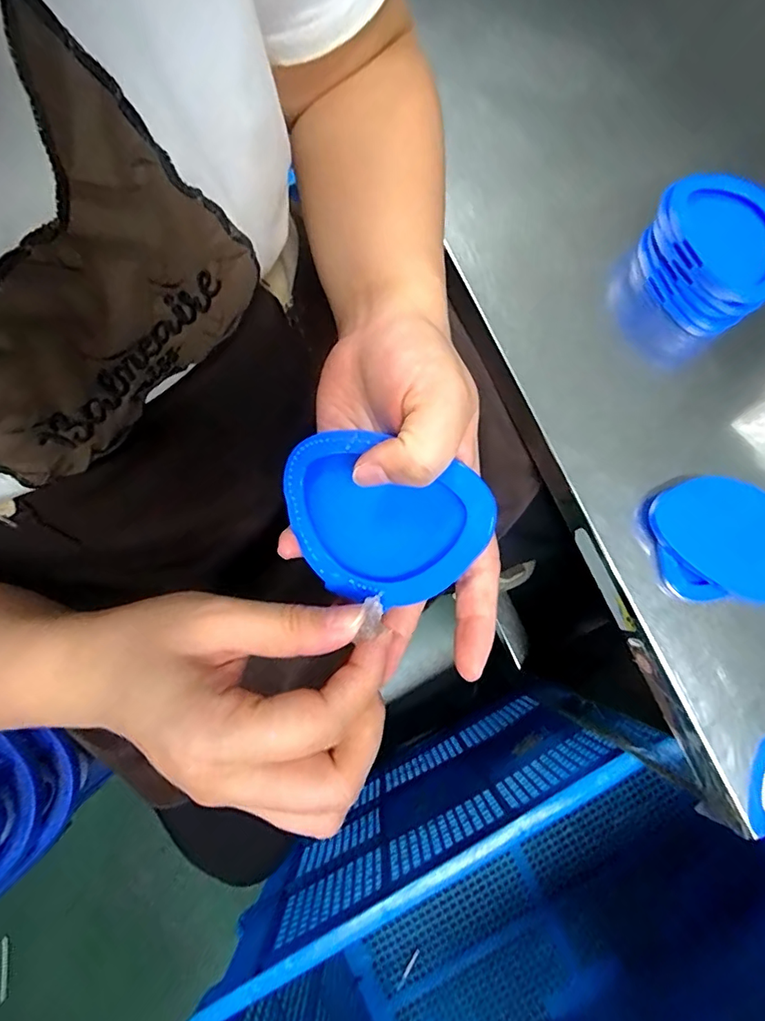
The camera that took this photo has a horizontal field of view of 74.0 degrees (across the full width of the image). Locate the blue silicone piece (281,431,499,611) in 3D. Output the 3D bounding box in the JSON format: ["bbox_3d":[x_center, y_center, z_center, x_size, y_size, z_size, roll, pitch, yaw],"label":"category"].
[{"bbox_3d":[-0.005,0.005,0.215,0.092,0.005,0.065,23,103,24],"label":"blue silicone piece"}]

